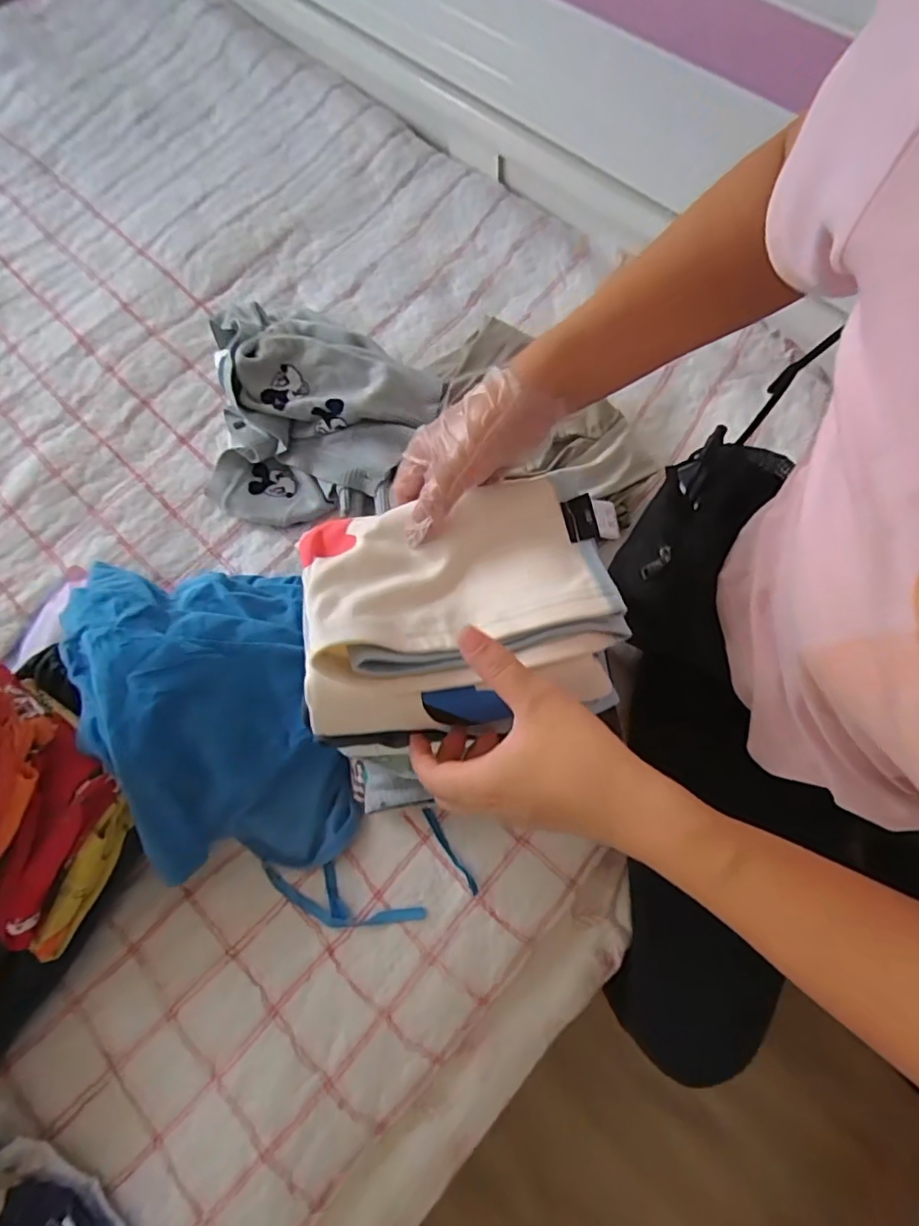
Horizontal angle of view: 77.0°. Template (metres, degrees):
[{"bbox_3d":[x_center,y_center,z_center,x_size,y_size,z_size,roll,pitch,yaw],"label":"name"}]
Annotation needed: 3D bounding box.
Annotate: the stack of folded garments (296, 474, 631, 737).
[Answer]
[{"bbox_3d":[-0.001,-0.016,0.345,0.185,0.073,0.156,-11,73,-3],"label":"stack of folded garments"}]

